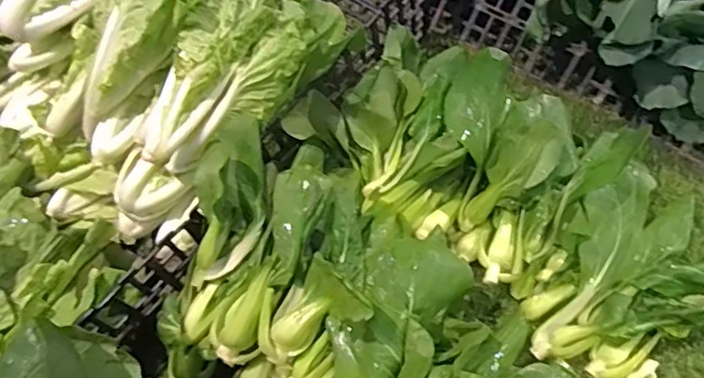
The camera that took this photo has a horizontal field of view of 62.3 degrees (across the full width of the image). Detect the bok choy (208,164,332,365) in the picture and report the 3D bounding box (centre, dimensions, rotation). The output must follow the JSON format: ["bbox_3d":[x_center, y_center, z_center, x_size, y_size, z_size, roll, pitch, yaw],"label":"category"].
[{"bbox_3d":[-0.068,0.065,0.506,0.058,0.043,0.179,22,83,15],"label":"bok choy"}]

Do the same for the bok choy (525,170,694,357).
[{"bbox_3d":[0.234,0.062,0.520,0.088,0.070,0.212,32,76,21],"label":"bok choy"}]

